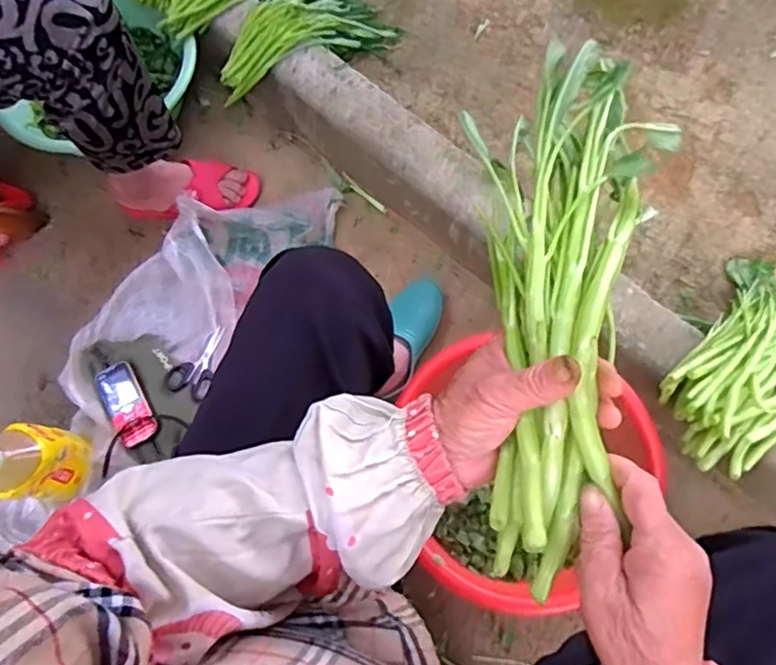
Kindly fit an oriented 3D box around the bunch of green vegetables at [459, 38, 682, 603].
[{"bbox_3d":[0.107,-0.015,0.375,0.106,0.058,0.316,8,80,1],"label":"bunch of green vegetables"}]

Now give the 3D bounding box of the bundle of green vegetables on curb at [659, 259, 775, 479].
[{"bbox_3d":[0.512,0.020,0.824,0.391,0.094,0.206,-35,74,-29],"label":"bundle of green vegetables on curb"}]

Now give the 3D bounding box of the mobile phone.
[{"bbox_3d":[-0.369,0.102,0.871,0.055,0.016,0.123,-33,70,-8],"label":"mobile phone"}]

